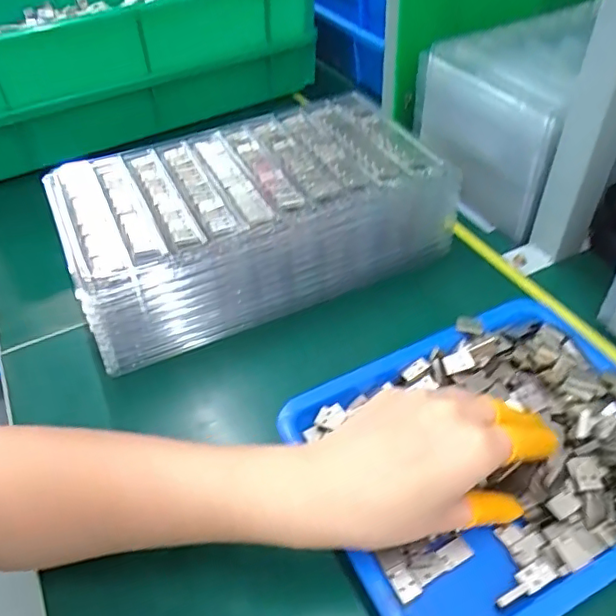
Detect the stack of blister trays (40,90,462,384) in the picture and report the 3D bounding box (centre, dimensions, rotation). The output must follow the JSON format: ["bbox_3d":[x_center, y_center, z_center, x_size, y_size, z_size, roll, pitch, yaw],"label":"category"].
[{"bbox_3d":[-0.046,-0.079,0.479,0.294,0.088,0.167,-22,47,-14],"label":"stack of blister trays"}]

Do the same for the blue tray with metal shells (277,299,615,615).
[{"bbox_3d":[0.110,0.085,0.337,0.207,0.028,0.172,-23,47,-15],"label":"blue tray with metal shells"}]

